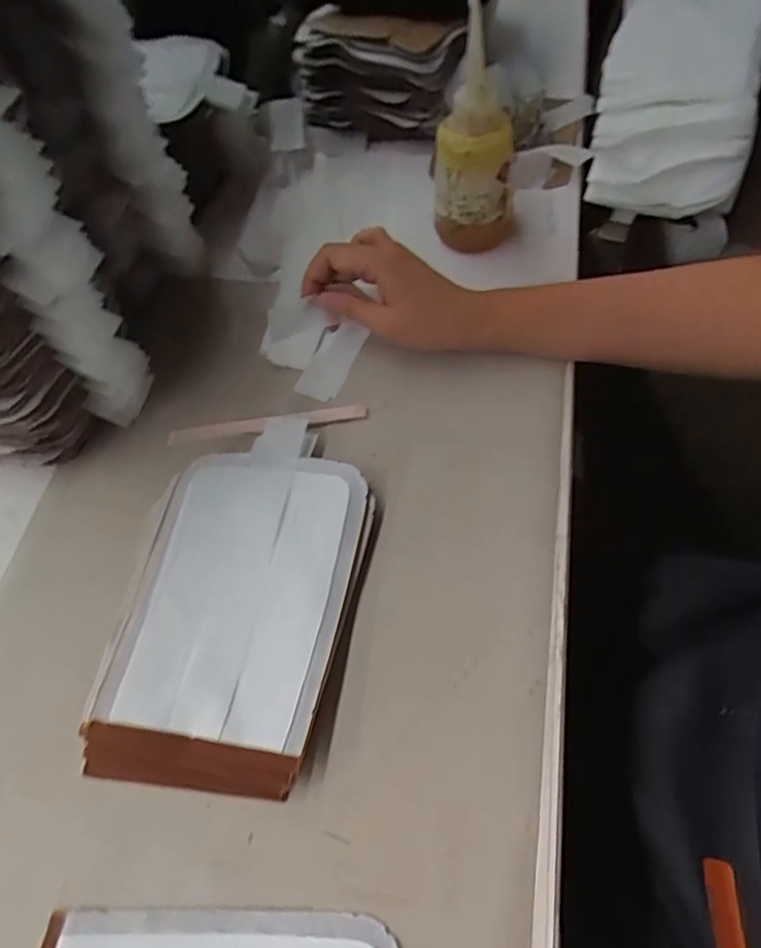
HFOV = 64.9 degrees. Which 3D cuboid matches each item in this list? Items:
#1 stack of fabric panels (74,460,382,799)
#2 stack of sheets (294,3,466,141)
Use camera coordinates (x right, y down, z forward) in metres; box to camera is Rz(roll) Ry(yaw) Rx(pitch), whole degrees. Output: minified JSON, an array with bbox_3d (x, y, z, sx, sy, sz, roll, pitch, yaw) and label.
[{"bbox_3d":[-0.091,0.080,0.371,0.148,0.024,0.202,4,62,9],"label":"stack of fabric panels"},{"bbox_3d":[0.001,-0.393,0.584,0.145,0.092,0.101,13,64,11],"label":"stack of sheets"}]

